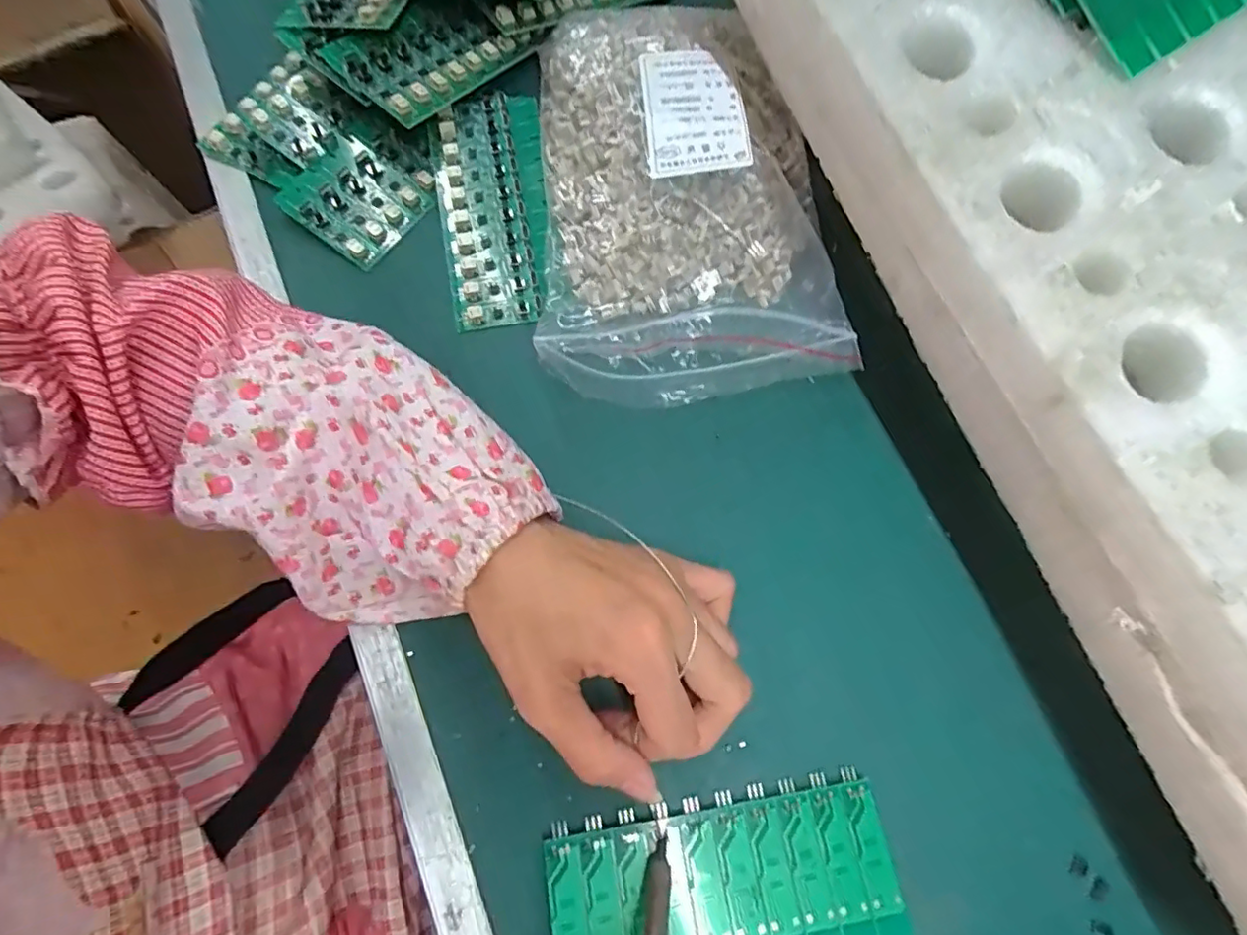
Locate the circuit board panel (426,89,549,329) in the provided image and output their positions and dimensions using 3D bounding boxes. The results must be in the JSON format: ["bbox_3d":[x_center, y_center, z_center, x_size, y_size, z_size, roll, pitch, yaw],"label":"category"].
[{"bbox_3d":[-0.072,-0.145,0.327,0.058,0.011,0.140,-7,74,-2],"label":"circuit board panel"}]

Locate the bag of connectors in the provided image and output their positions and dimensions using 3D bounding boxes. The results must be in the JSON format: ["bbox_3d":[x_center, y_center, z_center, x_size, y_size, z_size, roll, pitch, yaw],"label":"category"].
[{"bbox_3d":[0.032,-0.149,0.315,0.147,0.041,0.224,-4,74,-1],"label":"bag of connectors"}]

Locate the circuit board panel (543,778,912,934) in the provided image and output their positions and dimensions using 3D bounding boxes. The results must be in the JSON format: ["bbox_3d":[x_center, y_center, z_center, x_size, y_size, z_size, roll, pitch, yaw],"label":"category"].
[{"bbox_3d":[0.041,0.172,0.238,0.137,0.010,0.062,-7,74,-5],"label":"circuit board panel"}]

